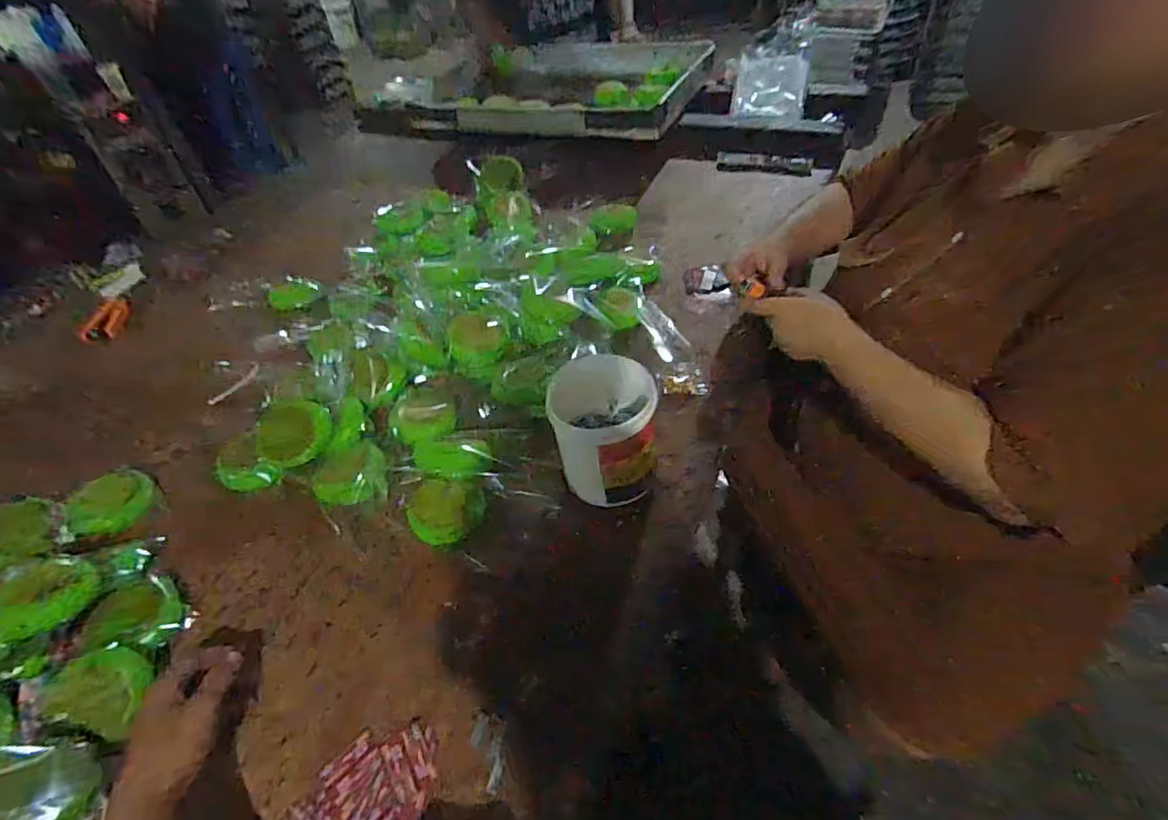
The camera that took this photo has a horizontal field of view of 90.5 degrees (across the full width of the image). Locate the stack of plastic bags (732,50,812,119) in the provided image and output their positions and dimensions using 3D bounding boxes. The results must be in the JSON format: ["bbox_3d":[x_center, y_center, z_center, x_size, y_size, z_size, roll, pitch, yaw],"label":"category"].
[{"bbox_3d":[0.367,-0.640,1.147,0.137,0.030,0.194,3,67,23],"label":"stack of plastic bags"}]

